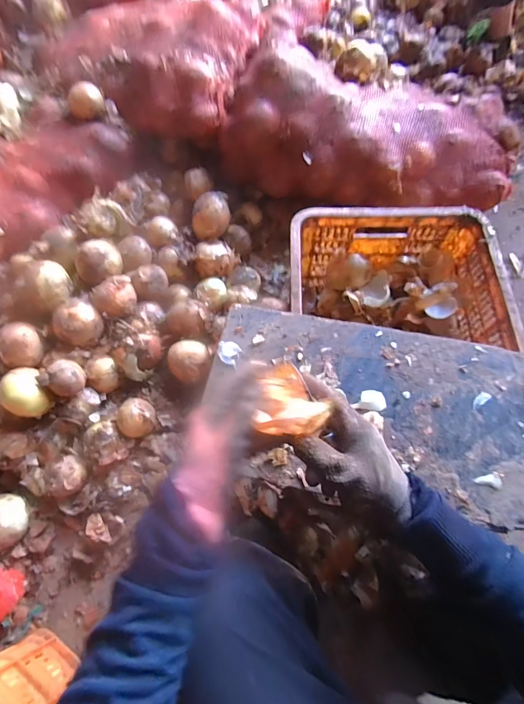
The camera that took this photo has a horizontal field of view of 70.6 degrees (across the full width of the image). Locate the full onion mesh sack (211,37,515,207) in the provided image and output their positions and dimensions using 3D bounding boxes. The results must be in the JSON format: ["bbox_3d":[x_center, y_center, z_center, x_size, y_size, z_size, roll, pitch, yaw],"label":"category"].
[{"bbox_3d":[0.261,-0.521,0.894,0.689,0.215,0.324,15,68,8],"label":"full onion mesh sack"}]

